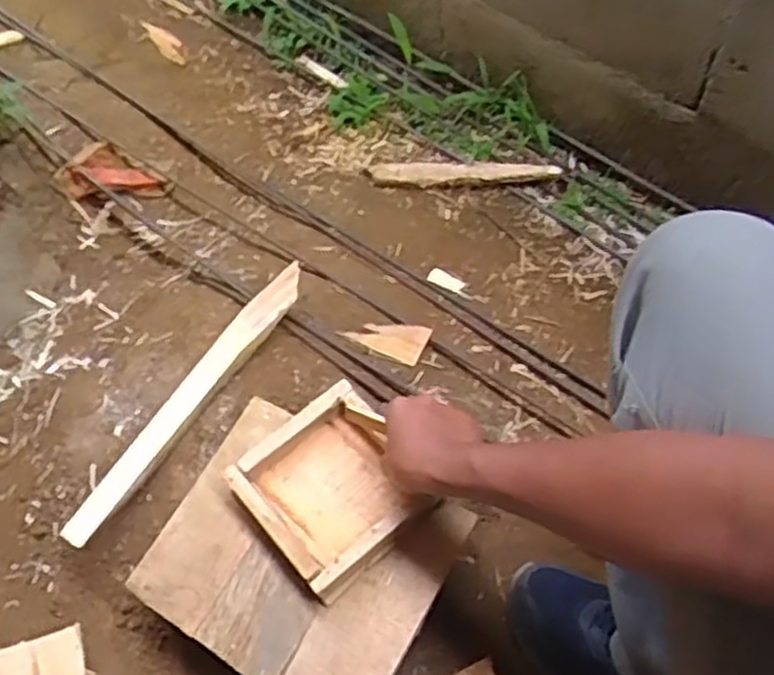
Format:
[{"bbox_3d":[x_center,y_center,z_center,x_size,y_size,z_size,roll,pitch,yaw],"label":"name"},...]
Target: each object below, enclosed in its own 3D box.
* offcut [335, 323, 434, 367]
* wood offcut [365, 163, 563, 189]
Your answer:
[{"bbox_3d":[-0.002,0.006,1.010,0.115,0.012,0.053,7,71,4],"label":"offcut"},{"bbox_3d":[0.111,-0.258,1.187,0.301,0.030,0.040,4,61,20],"label":"wood offcut"}]

